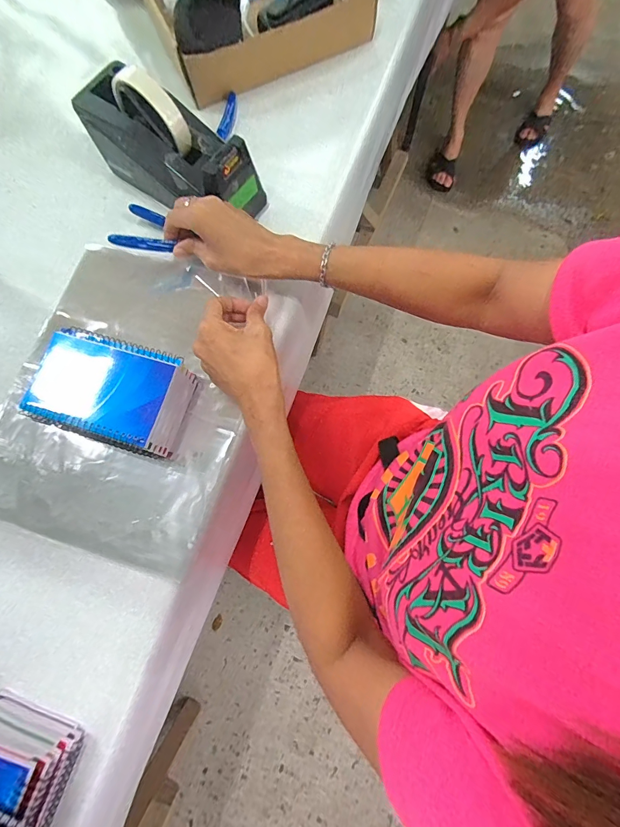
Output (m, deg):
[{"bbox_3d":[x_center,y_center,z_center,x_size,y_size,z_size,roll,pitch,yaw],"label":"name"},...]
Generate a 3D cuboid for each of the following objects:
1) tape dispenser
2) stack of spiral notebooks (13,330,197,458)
[{"bbox_3d":[-0.154,-0.304,0.432,0.199,0.118,0.083,31,78,8],"label":"tape dispenser"},{"bbox_3d":[-0.198,-0.020,0.389,0.128,0.063,0.098,17,77,5],"label":"stack of spiral notebooks"}]

